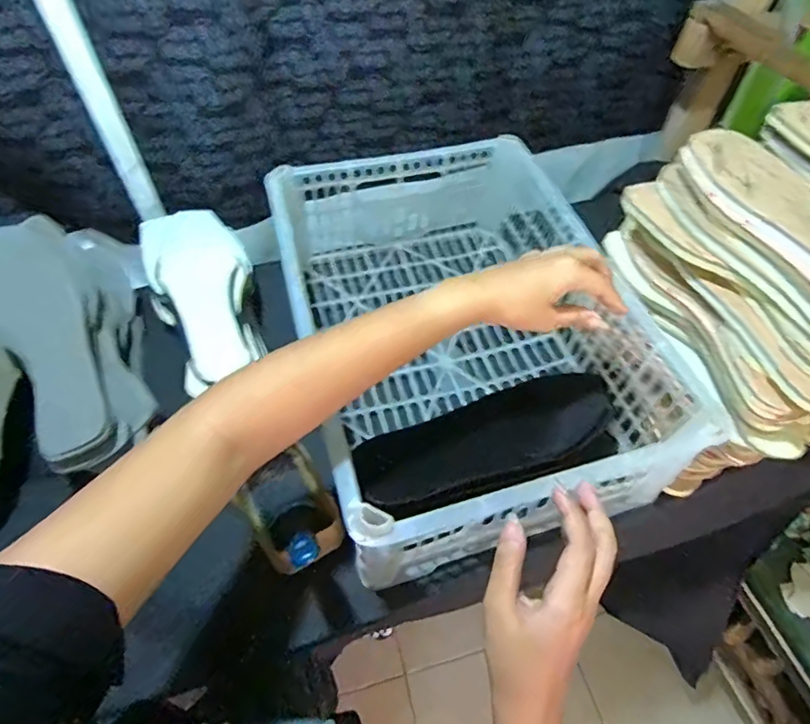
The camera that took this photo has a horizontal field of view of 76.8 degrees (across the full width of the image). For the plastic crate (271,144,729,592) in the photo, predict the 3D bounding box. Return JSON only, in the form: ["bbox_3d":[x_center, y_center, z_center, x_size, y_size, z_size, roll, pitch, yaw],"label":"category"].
[{"bbox_3d":[0.052,-0.042,0.552,0.306,0.150,0.432,-12,54,-11],"label":"plastic crate"}]

